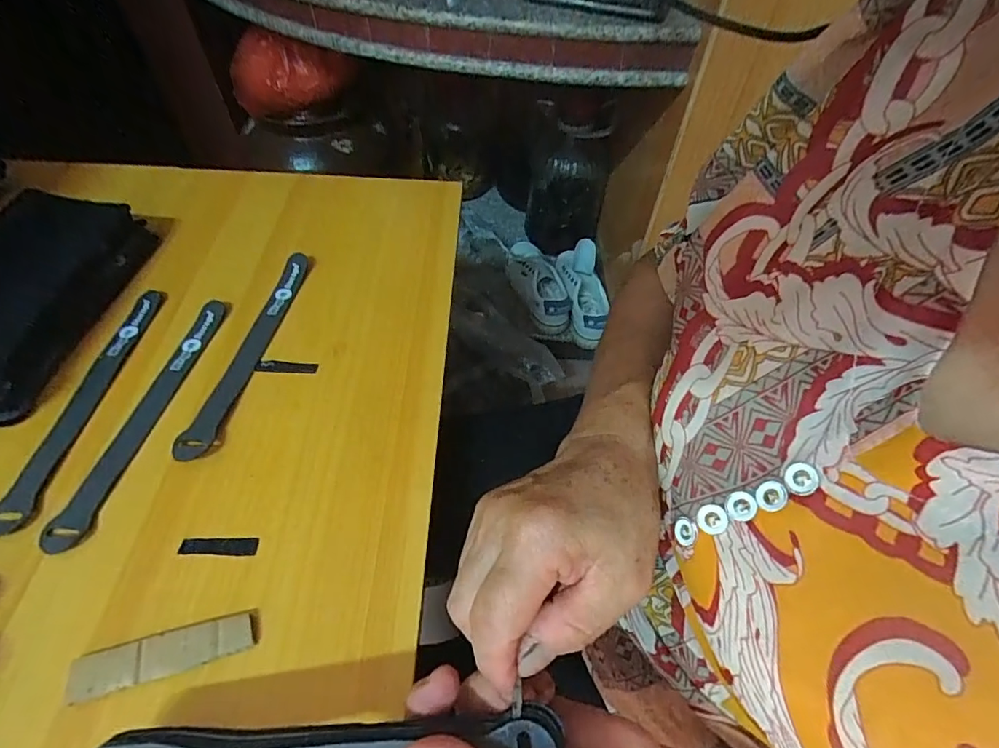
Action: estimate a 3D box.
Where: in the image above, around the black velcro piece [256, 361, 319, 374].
[{"bbox_3d":[-0.158,-0.005,0.370,0.044,0.004,0.009,3,63,-5],"label":"black velcro piece"}]

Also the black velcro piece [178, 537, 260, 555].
[{"bbox_3d":[-0.166,0.102,0.295,0.043,0.004,0.010,0,54,-3],"label":"black velcro piece"}]

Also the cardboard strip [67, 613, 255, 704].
[{"bbox_3d":[-0.174,0.145,0.258,0.084,0.004,0.021,-11,56,-14],"label":"cardboard strip"}]

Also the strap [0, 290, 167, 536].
[{"bbox_3d":[-0.286,0.014,0.347,0.022,0.008,0.193,4,54,0],"label":"strap"}]

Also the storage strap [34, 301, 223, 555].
[{"bbox_3d":[-0.240,0.024,0.343,0.021,0.008,0.192,10,55,4],"label":"storage strap"}]

